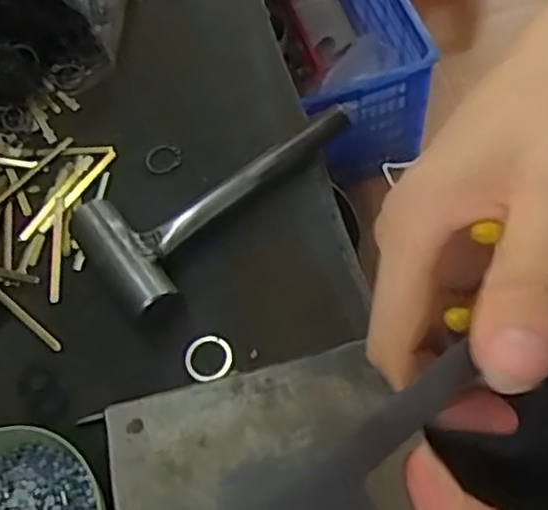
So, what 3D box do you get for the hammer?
[{"bbox_3d":[-0.029,-0.036,0.429,0.167,0.033,0.073,-37,64,-13],"label":"hammer"}]

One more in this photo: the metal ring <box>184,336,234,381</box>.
[{"bbox_3d":[-0.035,0.056,0.394,0.026,0.005,0.025,-3,61,5],"label":"metal ring"}]

